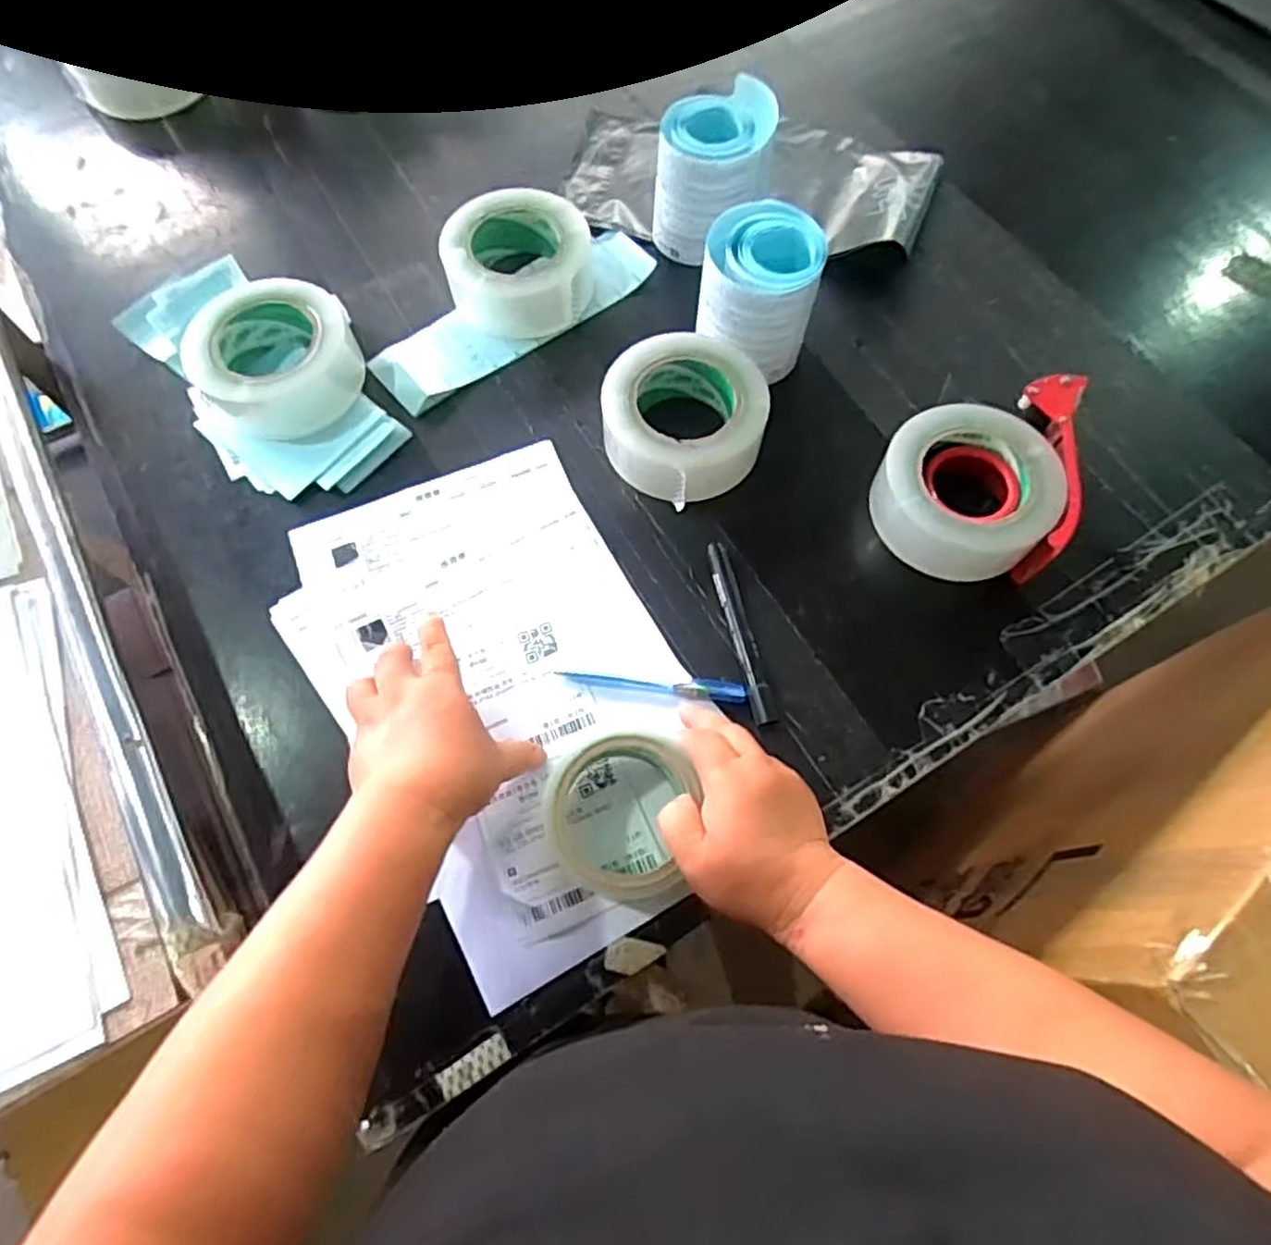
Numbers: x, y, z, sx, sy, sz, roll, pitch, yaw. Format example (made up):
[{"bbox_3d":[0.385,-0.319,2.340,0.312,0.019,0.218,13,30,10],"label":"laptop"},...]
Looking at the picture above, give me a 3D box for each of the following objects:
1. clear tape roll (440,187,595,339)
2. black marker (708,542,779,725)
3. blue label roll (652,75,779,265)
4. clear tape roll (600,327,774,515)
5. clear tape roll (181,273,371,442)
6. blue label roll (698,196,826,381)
[{"bbox_3d":[-0.099,-0.306,0.618,0.123,0.065,0.102,-5,67,-3],"label":"clear tape roll"},{"bbox_3d":[0.075,0.006,0.515,0.016,0.012,0.137,-12,68,-6],"label":"black marker"},{"bbox_3d":[0.067,-0.390,0.630,0.096,0.103,0.120,4,67,1],"label":"blue label roll"},{"bbox_3d":[0.037,-0.160,0.561,0.118,0.056,0.117,0,67,-1],"label":"clear tape roll"},{"bbox_3d":[-0.286,-0.208,0.574,0.116,0.066,0.112,0,67,-1],"label":"clear tape roll"},{"bbox_3d":[0.096,-0.252,0.573,0.089,0.105,0.104,13,67,5],"label":"blue label roll"}]

